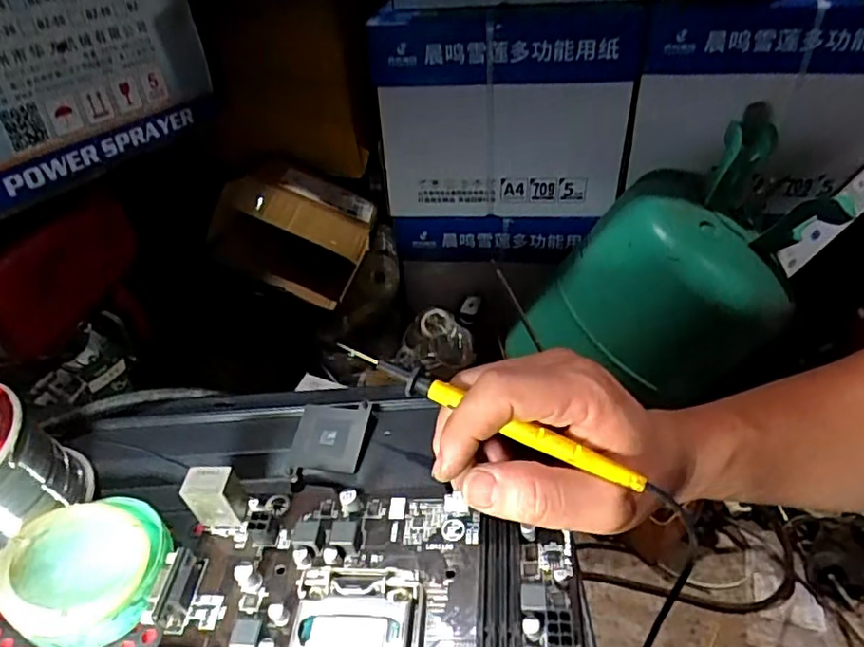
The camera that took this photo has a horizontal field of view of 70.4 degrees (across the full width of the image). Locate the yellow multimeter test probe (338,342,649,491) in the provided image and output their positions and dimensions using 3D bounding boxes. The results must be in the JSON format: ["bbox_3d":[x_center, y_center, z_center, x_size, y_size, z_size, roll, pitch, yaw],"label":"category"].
[{"bbox_3d":[0.021,0.038,0.270,0.140,0.010,0.008,23,48,17],"label":"yellow multimeter test probe"}]

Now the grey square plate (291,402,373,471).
[{"bbox_3d":[-0.053,0.058,0.317,0.037,0.004,0.037,2,57,13],"label":"grey square plate"}]

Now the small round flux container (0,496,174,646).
[{"bbox_3d":[-0.148,0.103,0.264,0.061,0.029,0.061,-3,41,3],"label":"small round flux container"}]

